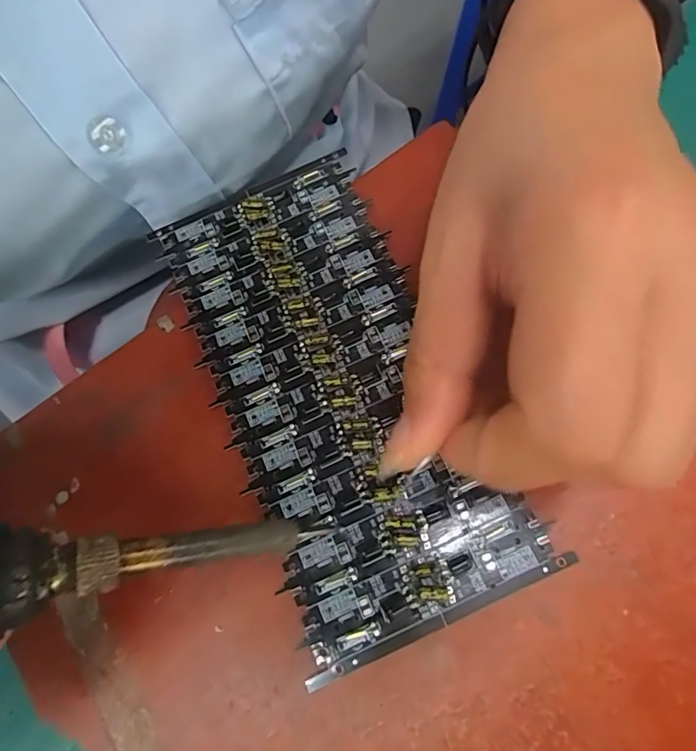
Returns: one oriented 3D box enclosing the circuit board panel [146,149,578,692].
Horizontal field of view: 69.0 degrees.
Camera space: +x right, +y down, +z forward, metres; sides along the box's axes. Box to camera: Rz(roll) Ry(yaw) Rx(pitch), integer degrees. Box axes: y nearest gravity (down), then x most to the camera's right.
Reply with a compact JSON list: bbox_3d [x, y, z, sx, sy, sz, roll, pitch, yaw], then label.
[{"bbox_3d":[-0.007,0.001,0.169,0.074,0.007,0.163,-22,71,-6],"label":"circuit board panel"}]

